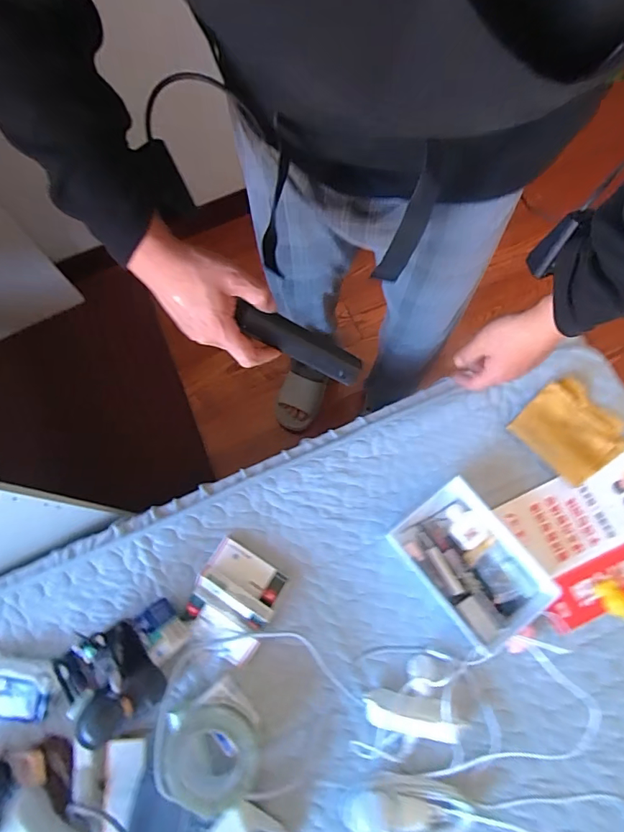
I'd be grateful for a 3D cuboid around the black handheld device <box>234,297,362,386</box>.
[{"bbox_3d":[-0.011,-0.079,0.498,0.155,0.025,0.031,24,76,-26],"label":"black handheld device"}]

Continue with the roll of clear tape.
[{"bbox_3d":[-0.138,0.467,0.615,0.134,0.045,0.123,0,77,1],"label":"roll of clear tape"}]

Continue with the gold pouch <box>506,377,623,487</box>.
[{"bbox_3d":[0.434,0.022,0.755,0.142,0.023,0.154,-44,80,-9],"label":"gold pouch"}]

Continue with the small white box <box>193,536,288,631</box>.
[{"bbox_3d":[-0.111,0.261,0.706,0.128,0.047,0.095,28,78,8],"label":"small white box"}]

